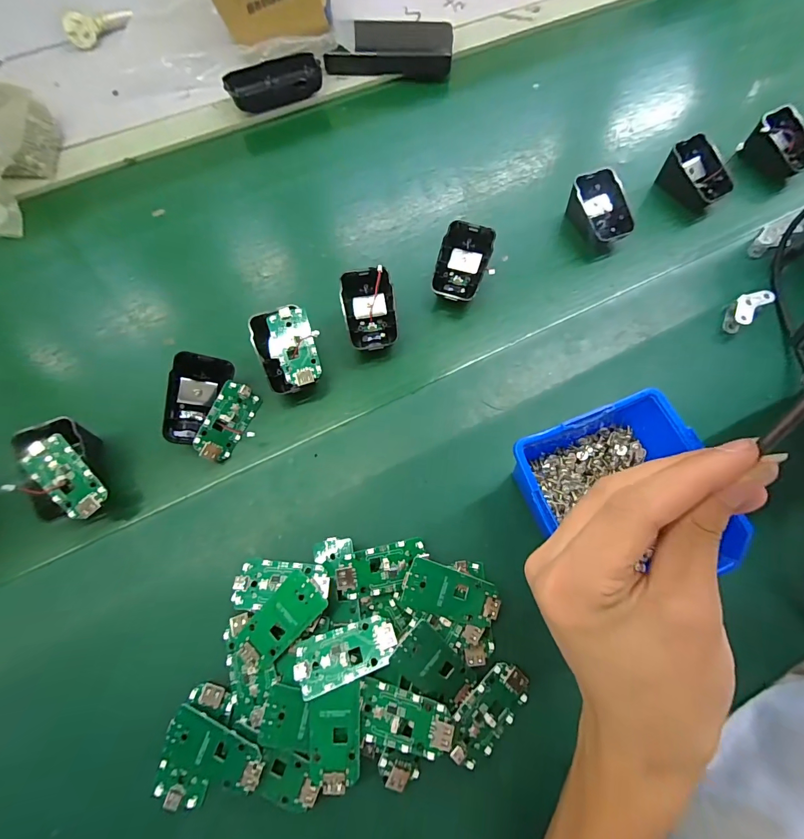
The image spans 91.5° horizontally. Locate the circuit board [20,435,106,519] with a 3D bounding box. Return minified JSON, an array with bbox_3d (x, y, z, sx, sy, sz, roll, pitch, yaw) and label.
[{"bbox_3d":[-0.239,0.041,0.279,0.029,0.005,0.063,-40,89,-14],"label":"circuit board"}]

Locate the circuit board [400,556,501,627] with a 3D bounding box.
[{"bbox_3d":[0.033,0.115,0.258,0.063,0.004,0.031,20,84,-1],"label":"circuit board"}]

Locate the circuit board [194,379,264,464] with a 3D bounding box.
[{"bbox_3d":[-0.139,0.002,0.313,0.006,0.032,0.062,1,62,47],"label":"circuit board"}]

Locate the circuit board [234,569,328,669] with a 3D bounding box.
[{"bbox_3d":[-0.078,0.130,0.255,0.032,0.010,0.059,39,76,14],"label":"circuit board"}]

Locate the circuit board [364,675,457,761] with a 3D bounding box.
[{"bbox_3d":[0.001,0.182,0.235,0.057,0.006,0.031,17,73,6],"label":"circuit board"}]

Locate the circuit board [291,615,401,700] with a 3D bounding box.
[{"bbox_3d":[-0.035,0.146,0.245,0.064,0.004,0.031,-19,54,-3],"label":"circuit board"}]

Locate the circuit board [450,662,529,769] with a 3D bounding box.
[{"bbox_3d":[0.055,0.185,0.249,0.031,0.007,0.062,40,77,14],"label":"circuit board"}]

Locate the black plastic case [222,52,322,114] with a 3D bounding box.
[{"bbox_3d":[-0.149,-0.395,0.466,0.109,0.029,0.049,-22,71,-6],"label":"black plastic case"}]

